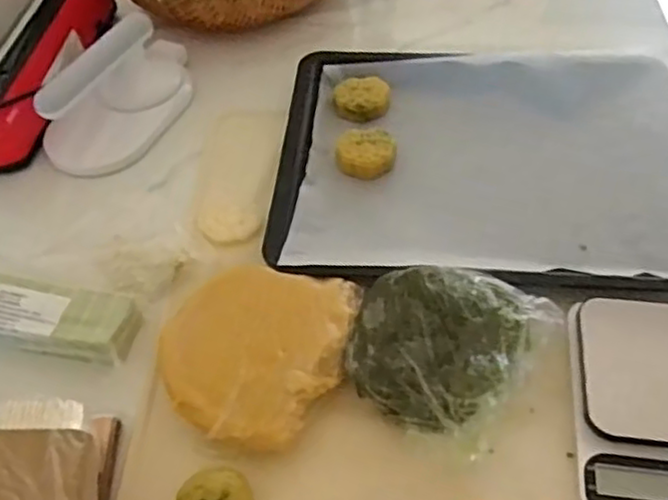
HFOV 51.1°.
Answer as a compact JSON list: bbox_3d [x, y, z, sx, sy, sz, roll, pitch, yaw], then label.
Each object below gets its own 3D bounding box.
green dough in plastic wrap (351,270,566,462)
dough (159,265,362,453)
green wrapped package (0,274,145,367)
[{"bbox_3d":[0.084,0.068,0.539,0.130,0.080,0.140,30,59,24],"label":"green dough in plastic wrap"},{"bbox_3d":[-0.063,0.082,0.560,0.145,0.041,0.156,-1,51,2],"label":"dough"},{"bbox_3d":[-0.258,0.055,0.593,0.179,0.049,0.060,9,52,10],"label":"green wrapped package"}]

